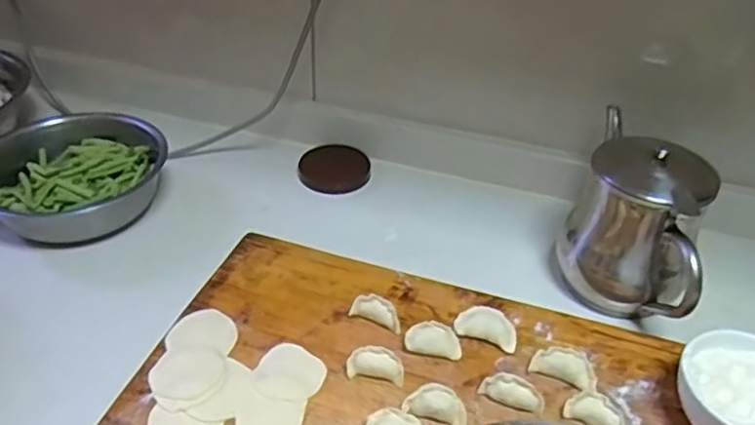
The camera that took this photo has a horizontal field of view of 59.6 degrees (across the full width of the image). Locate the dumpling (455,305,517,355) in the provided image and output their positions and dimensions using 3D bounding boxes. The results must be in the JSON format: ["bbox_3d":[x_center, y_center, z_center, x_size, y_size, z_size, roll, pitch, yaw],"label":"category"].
[{"bbox_3d":[0.091,0.097,0.551,0.050,0.023,0.027,10,39,9],"label":"dumpling"}]

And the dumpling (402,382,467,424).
[{"bbox_3d":[0.044,0.144,0.489,0.046,0.023,0.022,9,39,8],"label":"dumpling"}]

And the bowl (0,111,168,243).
[{"bbox_3d":[-0.317,-0.044,0.681,0.173,0.069,0.159,2,38,-1],"label":"bowl"}]

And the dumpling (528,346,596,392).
[{"bbox_3d":[0.148,0.124,0.522,0.050,0.021,0.024,21,42,22],"label":"dumpling"}]

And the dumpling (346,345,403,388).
[{"bbox_3d":[-0.001,0.119,0.515,0.044,0.020,0.019,8,39,8],"label":"dumpling"}]

